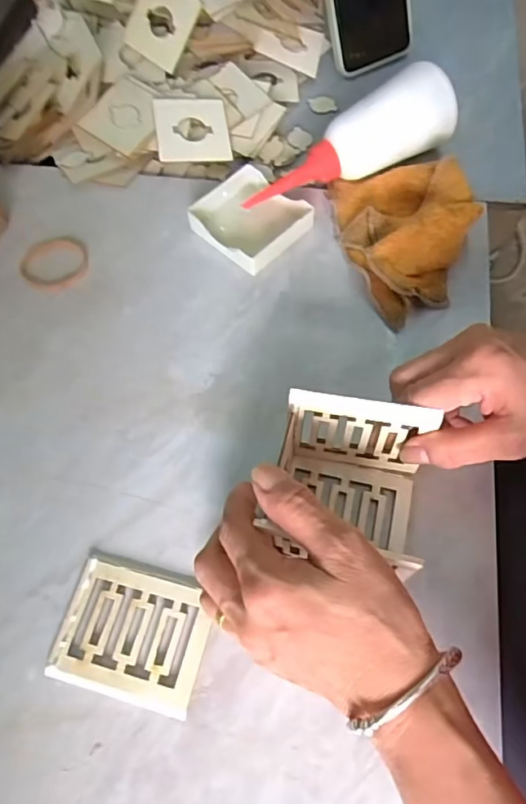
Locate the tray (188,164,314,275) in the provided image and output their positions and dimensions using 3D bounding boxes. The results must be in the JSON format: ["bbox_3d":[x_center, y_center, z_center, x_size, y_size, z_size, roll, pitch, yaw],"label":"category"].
[{"bbox_3d":[-0.011,-0.145,0.430,0.074,0.021,0.087,-39,68,-16],"label":"tray"}]

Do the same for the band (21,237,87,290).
[{"bbox_3d":[-0.168,-0.112,0.433,0.054,0.004,0.055,-13,63,-4],"label":"band"}]

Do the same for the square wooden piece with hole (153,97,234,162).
[{"bbox_3d":[-0.061,-0.237,0.465,0.062,0.005,0.066,-6,73,-14],"label":"square wooden piece with hole"}]

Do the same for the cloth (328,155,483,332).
[{"bbox_3d":[0.107,-0.135,0.403,0.090,0.045,0.140,-17,63,-6],"label":"cloth"}]

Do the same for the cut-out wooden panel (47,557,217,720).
[{"bbox_3d":[-0.072,0.129,0.301,0.081,0.006,0.065,12,64,9],"label":"cut-out wooden panel"}]

